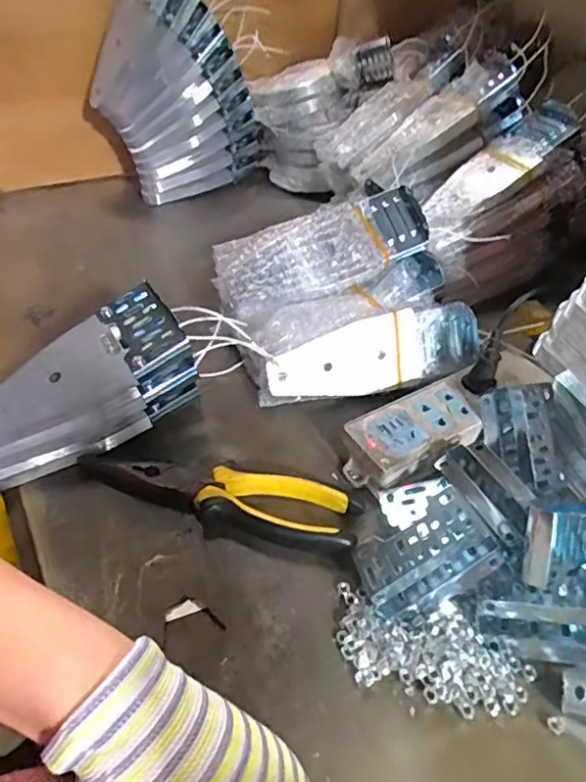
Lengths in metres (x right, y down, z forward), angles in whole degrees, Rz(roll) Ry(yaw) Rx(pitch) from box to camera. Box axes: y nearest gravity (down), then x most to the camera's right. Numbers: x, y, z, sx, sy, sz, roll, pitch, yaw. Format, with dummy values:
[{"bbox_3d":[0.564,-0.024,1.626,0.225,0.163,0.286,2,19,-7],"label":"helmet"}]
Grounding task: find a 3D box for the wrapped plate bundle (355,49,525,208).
[{"bbox_3d":[0.161,-0.274,0.568,0.170,0.050,0.083,-35,50,5],"label":"wrapped plate bundle"}]

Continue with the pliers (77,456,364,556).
[{"bbox_3d":[-0.053,0.070,0.371,0.190,0.021,0.048,13,45,9],"label":"pliers"}]

